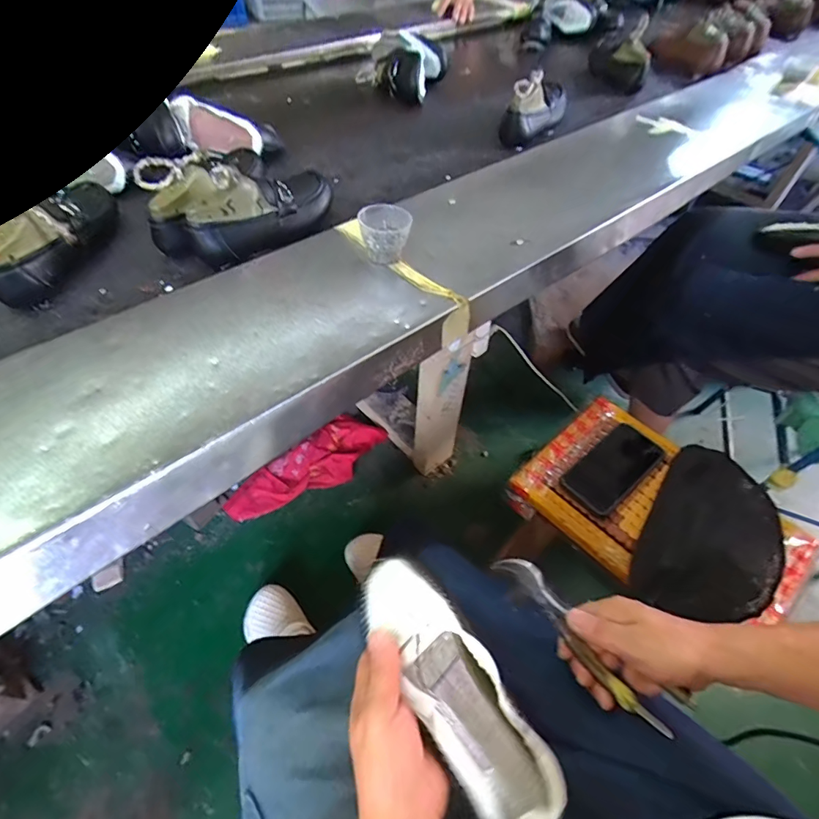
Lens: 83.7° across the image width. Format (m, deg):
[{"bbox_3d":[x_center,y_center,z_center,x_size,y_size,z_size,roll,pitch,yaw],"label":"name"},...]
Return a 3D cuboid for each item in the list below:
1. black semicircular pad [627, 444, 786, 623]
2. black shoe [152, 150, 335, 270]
[{"bbox_3d":[0.389,0.149,0.588,0.145,0.038,0.249,31,58,19],"label":"black semicircular pad"},{"bbox_3d":[-0.224,-0.285,0.617,0.237,0.094,0.108,-34,62,-25],"label":"black shoe"}]

